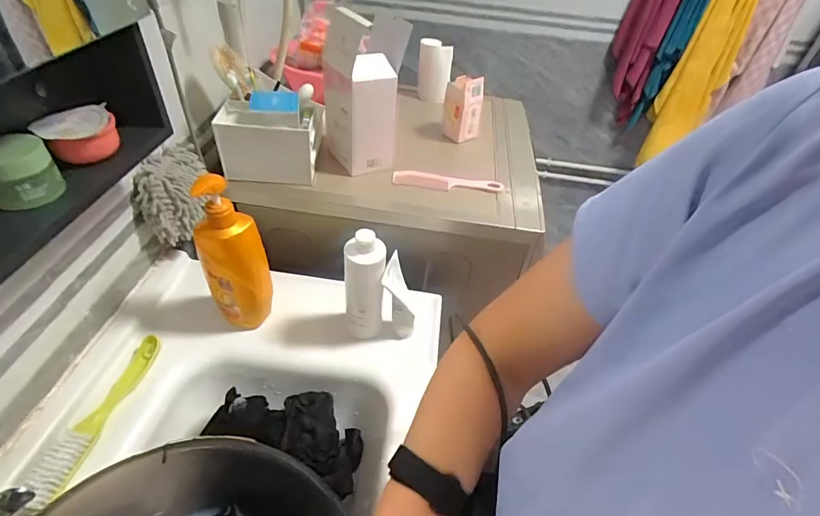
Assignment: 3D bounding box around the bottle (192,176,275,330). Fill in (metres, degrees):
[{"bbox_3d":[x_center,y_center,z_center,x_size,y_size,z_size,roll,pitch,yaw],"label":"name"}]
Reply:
[{"bbox_3d":[-0.250,0.004,0.597,0.084,0.261,0.054,-14,47,-21],"label":"bottle"}]

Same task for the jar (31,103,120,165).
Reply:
[{"bbox_3d":[-0.367,-0.139,0.466,0.072,0.038,0.071,4,43,-3],"label":"jar"}]

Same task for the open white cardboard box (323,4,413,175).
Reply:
[{"bbox_3d":[-0.086,-0.297,0.760,0.107,0.261,0.106,-18,48,-24],"label":"open white cardboard box"}]

